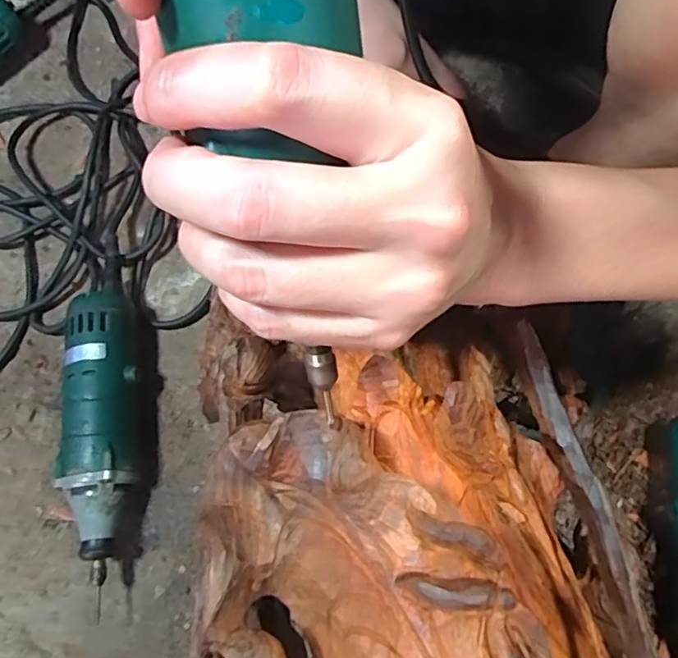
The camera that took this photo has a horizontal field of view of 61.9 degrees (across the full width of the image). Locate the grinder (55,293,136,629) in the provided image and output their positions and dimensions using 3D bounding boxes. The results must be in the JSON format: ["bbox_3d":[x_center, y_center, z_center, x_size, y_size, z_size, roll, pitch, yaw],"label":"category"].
[{"bbox_3d":[-0.175,0.074,0.426,0.057,0.054,0.214,-5,73,-2],"label":"grinder"}]

